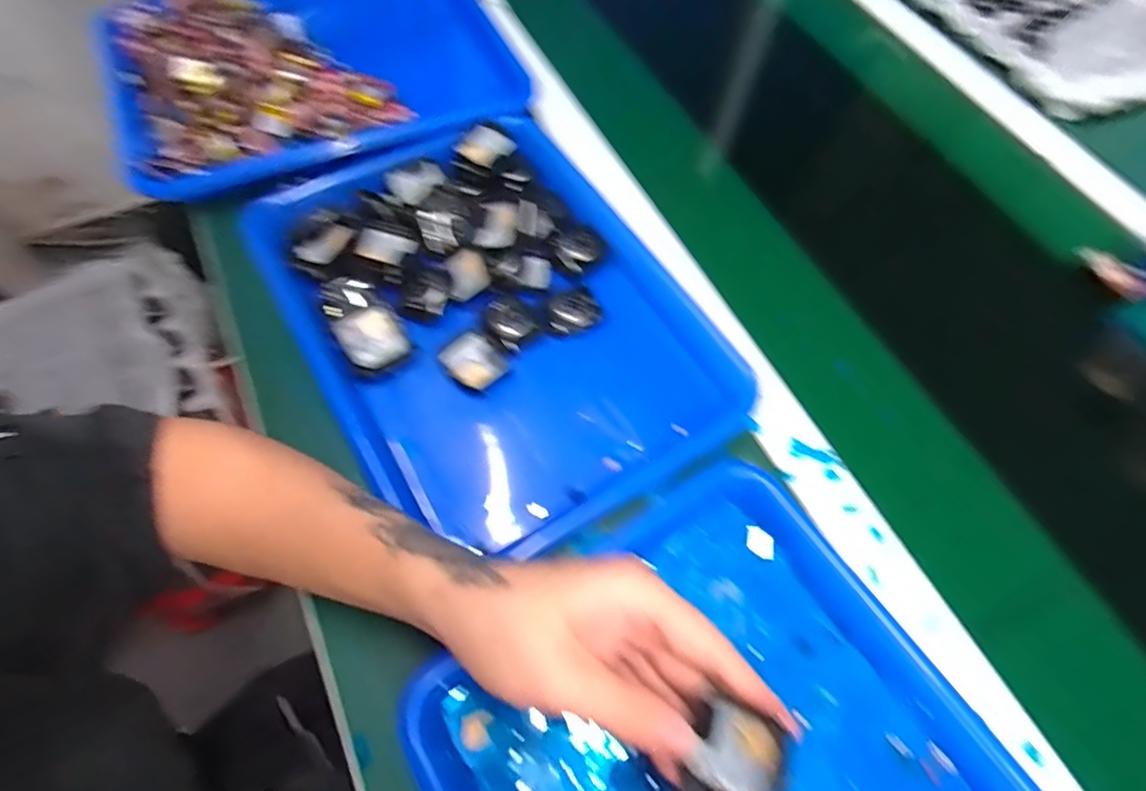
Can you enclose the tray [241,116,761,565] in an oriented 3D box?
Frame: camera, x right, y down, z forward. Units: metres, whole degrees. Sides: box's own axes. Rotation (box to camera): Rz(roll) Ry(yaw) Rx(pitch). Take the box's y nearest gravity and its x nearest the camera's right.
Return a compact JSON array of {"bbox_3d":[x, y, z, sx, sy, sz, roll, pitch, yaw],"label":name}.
[{"bbox_3d":[-0.057,-0.062,0.413,0.254,0.041,0.333,-31,67,-15],"label":"tray"}]

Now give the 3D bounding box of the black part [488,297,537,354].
[{"bbox_3d":[-0.044,-0.053,0.411,0.029,0.011,0.039,-31,69,-17],"label":"black part"}]

